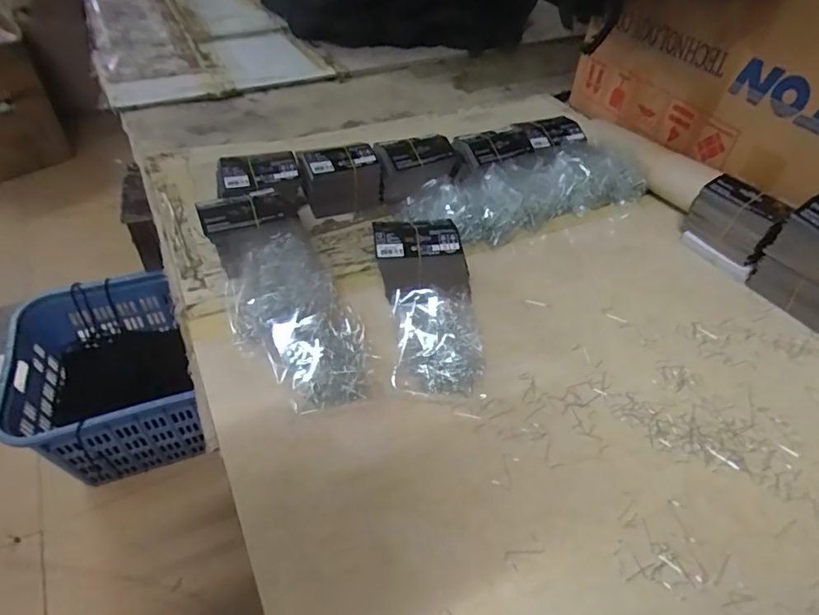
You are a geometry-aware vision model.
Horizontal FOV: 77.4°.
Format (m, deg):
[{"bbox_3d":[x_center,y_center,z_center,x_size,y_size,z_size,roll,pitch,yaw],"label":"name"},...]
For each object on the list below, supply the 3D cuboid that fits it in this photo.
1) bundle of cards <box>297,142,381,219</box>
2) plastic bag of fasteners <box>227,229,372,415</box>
[{"bbox_3d":[-0.096,-0.178,0.722,0.105,0.086,0.055,-12,48,-15],"label":"bundle of cards"},{"bbox_3d":[-0.123,0.012,0.551,0.117,0.053,0.213,-20,50,-22],"label":"plastic bag of fasteners"}]

